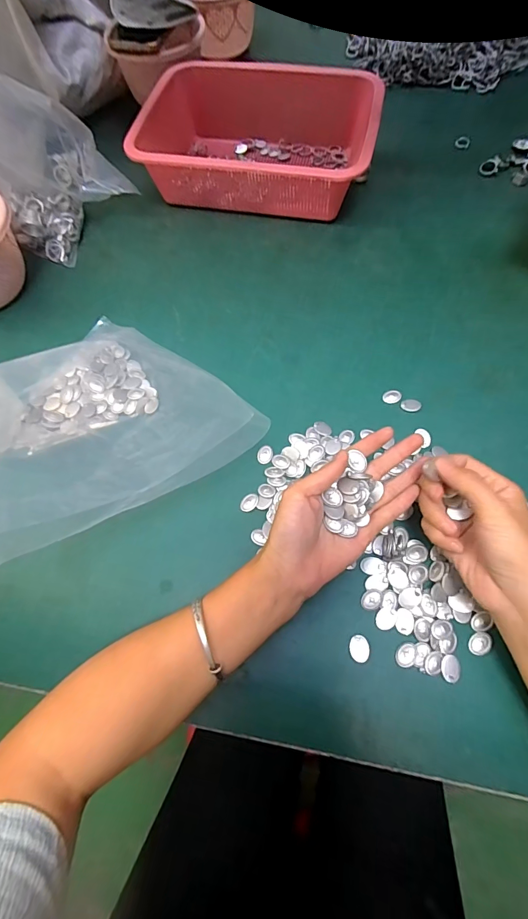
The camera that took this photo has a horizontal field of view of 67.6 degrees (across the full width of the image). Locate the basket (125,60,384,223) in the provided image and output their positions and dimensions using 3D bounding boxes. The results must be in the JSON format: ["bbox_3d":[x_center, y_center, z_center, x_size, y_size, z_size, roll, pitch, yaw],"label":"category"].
[{"bbox_3d":[-0.003,-0.432,0.537,0.289,0.086,0.216,9,65,8],"label":"basket"}]

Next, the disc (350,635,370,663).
[{"bbox_3d":[0.076,0.151,0.315,0.015,0.004,0.019,11,66,9],"label":"disc"}]

